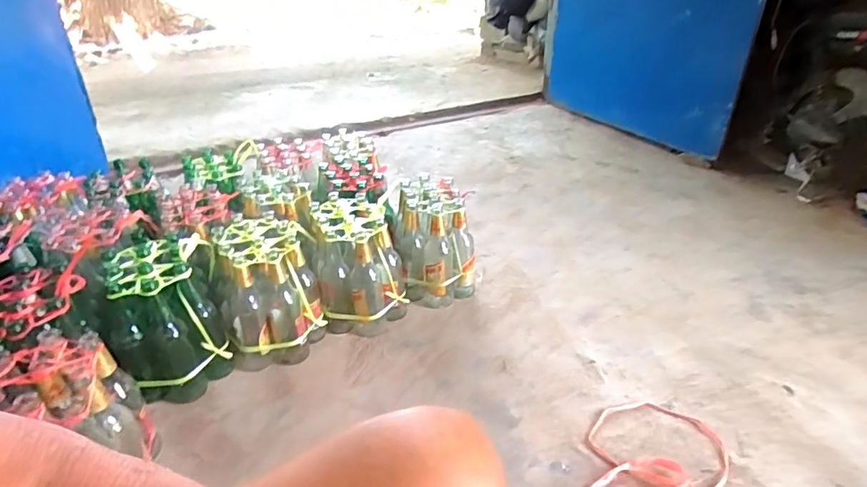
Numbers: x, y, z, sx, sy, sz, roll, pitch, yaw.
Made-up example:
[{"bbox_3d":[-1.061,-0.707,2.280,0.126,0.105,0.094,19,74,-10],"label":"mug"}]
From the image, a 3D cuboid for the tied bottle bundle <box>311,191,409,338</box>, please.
[{"bbox_3d":[-0.181,0.049,1.256,0.209,0.271,0.235,-3,29,-10],"label":"tied bottle bundle"}]

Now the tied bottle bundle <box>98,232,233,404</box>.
[{"bbox_3d":[-0.567,0.134,1.096,0.208,0.259,0.312,-12,31,-25],"label":"tied bottle bundle"}]

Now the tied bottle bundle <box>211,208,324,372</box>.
[{"bbox_3d":[-0.370,0.103,1.157,0.202,0.263,0.243,-10,31,-22],"label":"tied bottle bundle"}]

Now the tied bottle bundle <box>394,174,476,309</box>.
[{"bbox_3d":[0.004,-0.001,1.358,0.210,0.278,0.238,0,28,-5],"label":"tied bottle bundle"}]

